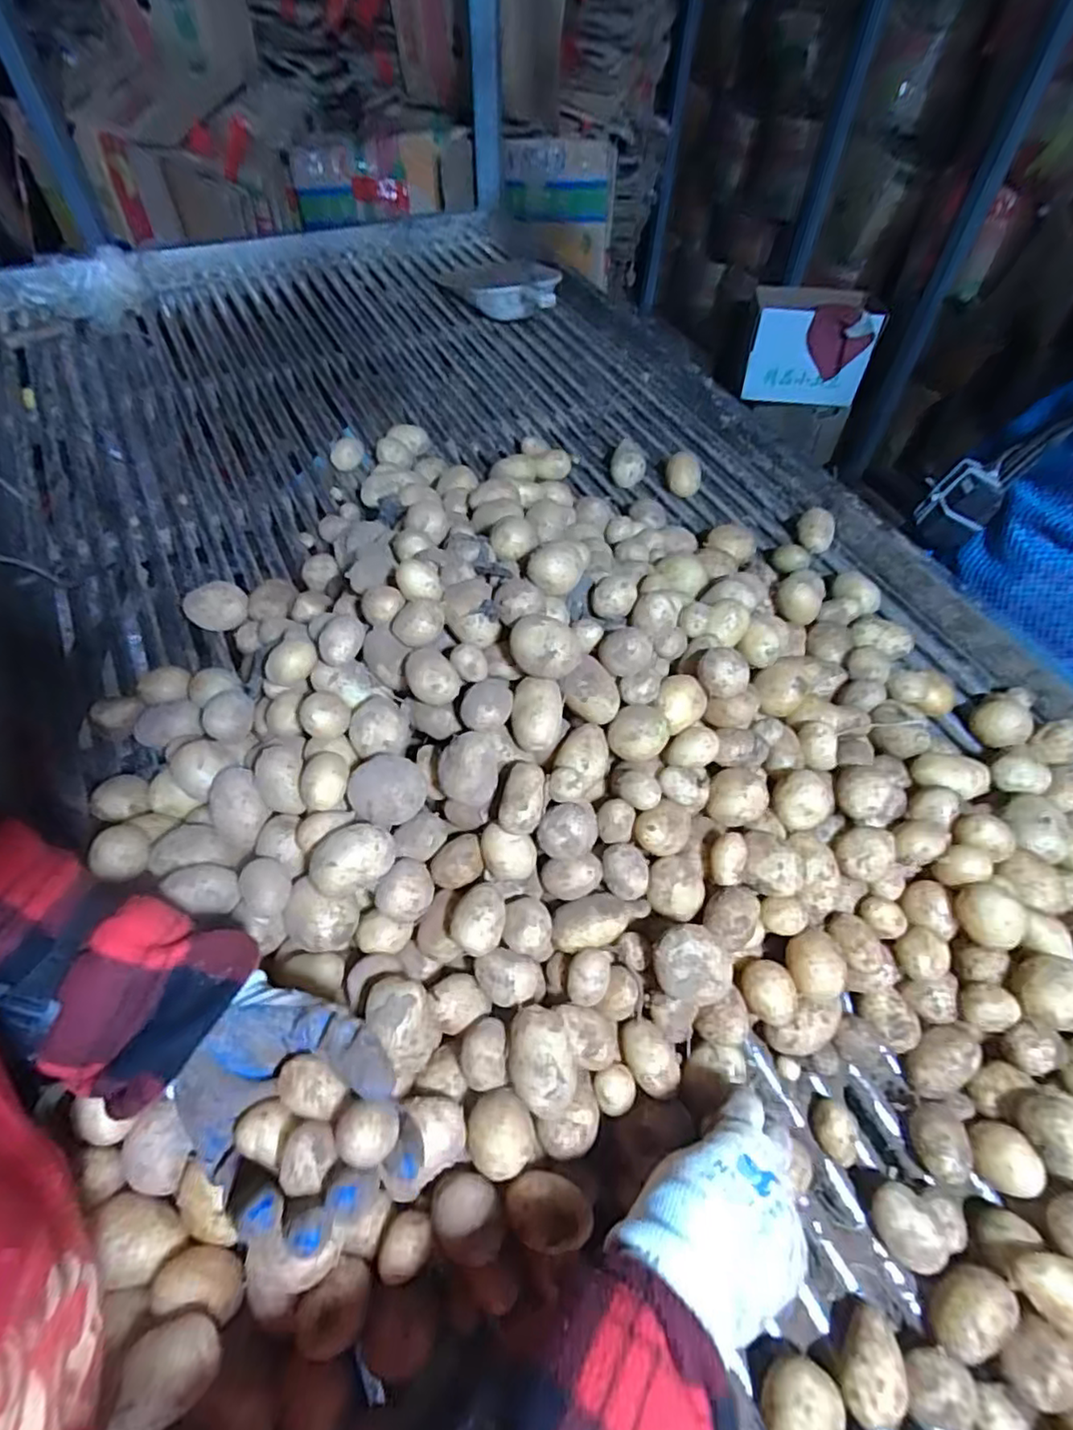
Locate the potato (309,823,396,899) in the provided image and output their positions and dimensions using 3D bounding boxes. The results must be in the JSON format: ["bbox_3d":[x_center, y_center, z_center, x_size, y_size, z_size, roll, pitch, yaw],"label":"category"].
[{"bbox_3d":[-0.133,0.106,0.452,0.058,0.037,0.038,-19,56,-14],"label":"potato"}]

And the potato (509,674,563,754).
[{"bbox_3d":[0.000,0.002,0.498,0.039,0.035,0.056,9,72,3],"label":"potato"}]

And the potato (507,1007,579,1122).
[{"bbox_3d":[0.003,0.233,0.416,0.045,0.051,0.059,6,54,4],"label":"potato"}]

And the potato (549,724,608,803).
[{"bbox_3d":[0.035,0.040,0.490,0.038,0.036,0.070,12,55,9],"label":"potato"}]

